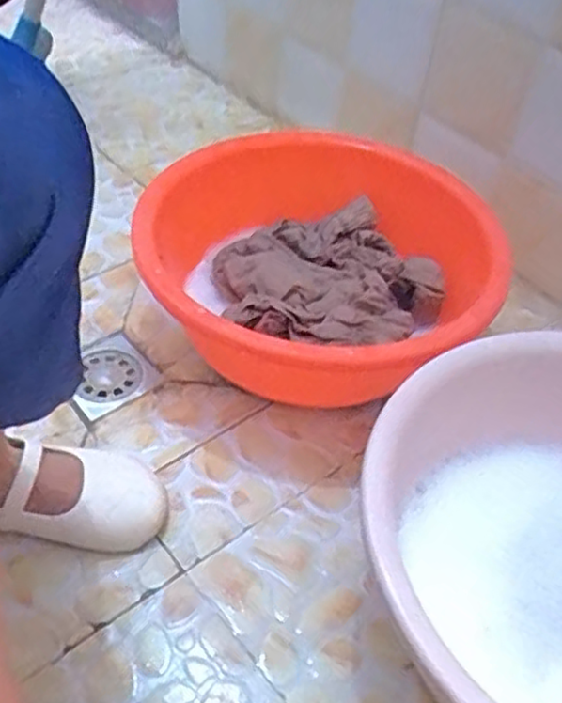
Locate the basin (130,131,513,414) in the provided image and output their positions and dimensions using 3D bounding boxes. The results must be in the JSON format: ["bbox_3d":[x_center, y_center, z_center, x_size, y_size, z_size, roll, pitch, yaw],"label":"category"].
[{"bbox_3d":[0.031,-0.084,0.808,0.375,0.165,0.402,3,45,-3],"label":"basin"}]

